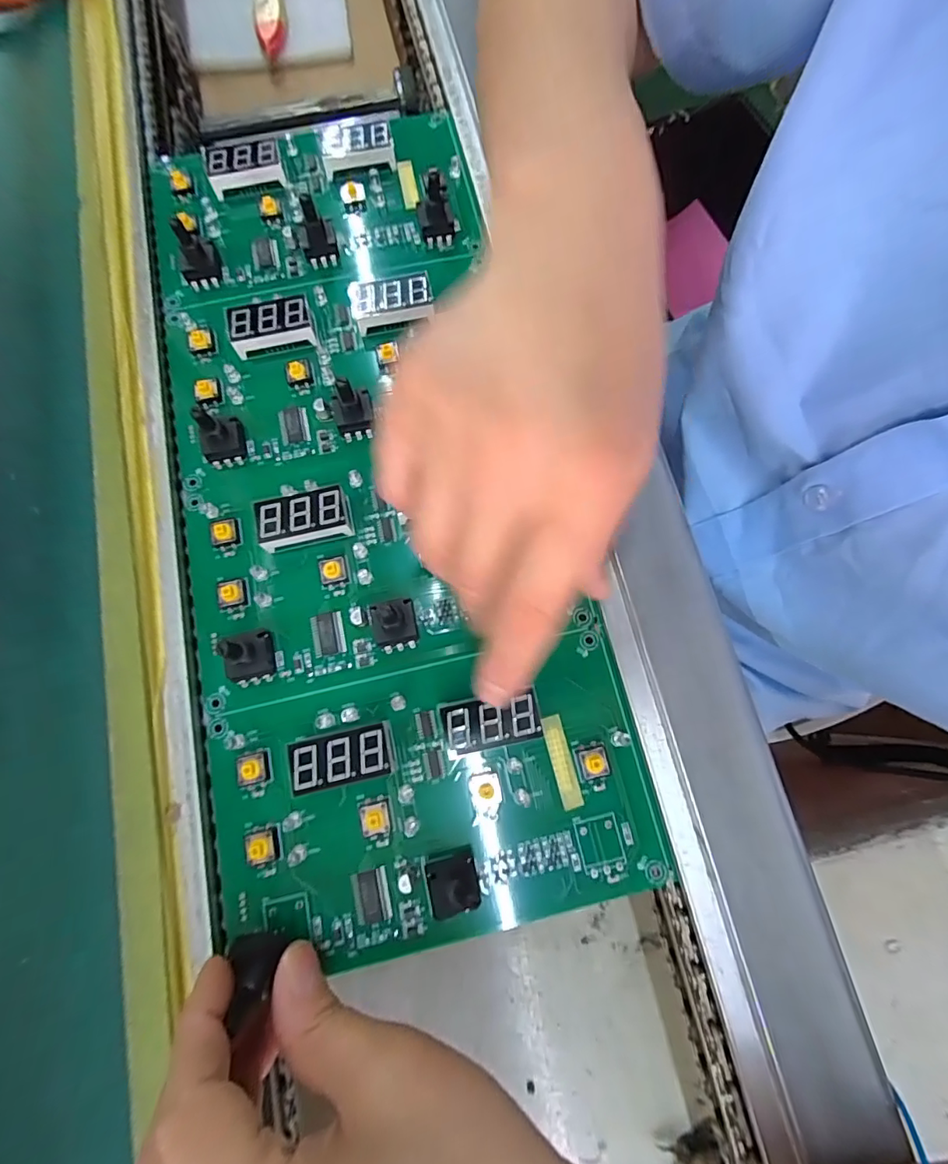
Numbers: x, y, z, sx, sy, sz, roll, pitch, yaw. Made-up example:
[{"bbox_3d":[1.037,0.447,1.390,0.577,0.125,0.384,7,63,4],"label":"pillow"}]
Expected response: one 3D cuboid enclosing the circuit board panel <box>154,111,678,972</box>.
[{"bbox_3d":[-0.054,-0.052,0.221,0.167,0.023,0.384,-15,78,-4],"label":"circuit board panel"}]

